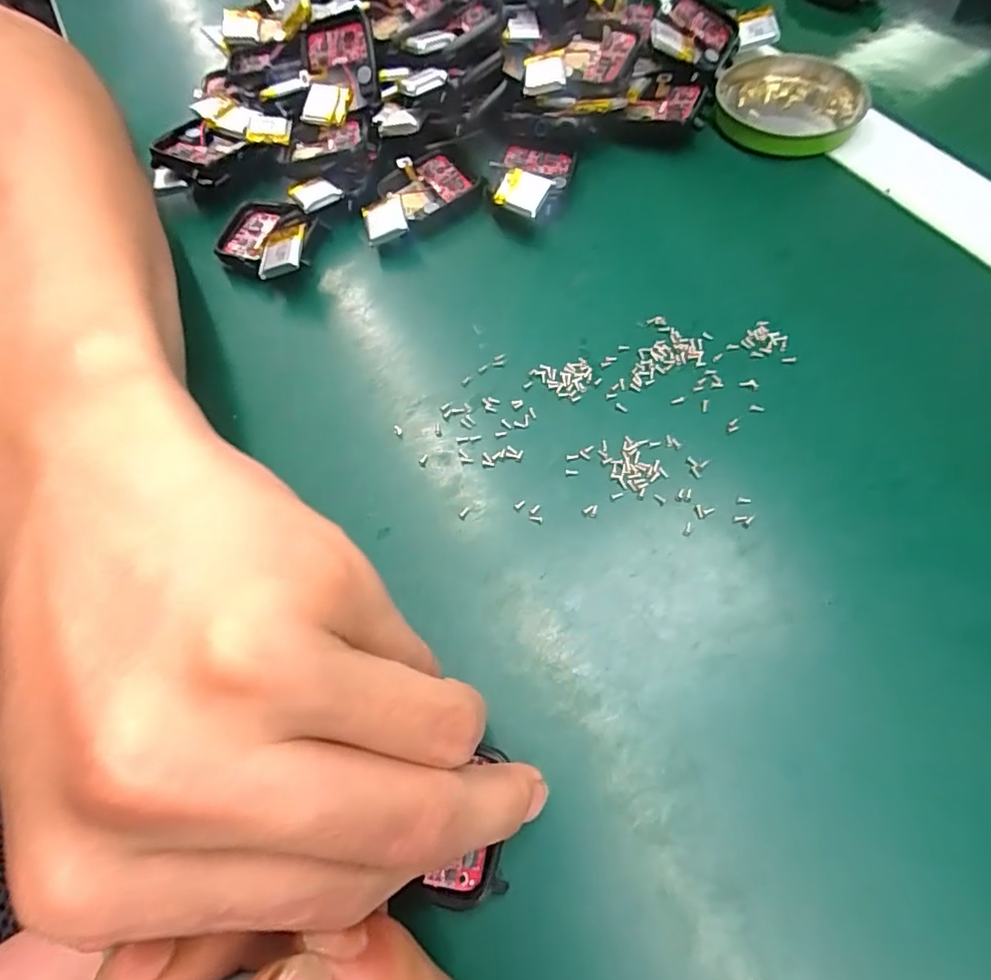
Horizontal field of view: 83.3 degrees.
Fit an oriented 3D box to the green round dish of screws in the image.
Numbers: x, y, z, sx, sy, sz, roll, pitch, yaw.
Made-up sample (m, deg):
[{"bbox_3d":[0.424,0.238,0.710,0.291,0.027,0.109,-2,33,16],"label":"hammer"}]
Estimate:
[{"bbox_3d":[0.140,-0.184,0.266,0.067,0.010,0.063,-2,63,5],"label":"green round dish of screws"}]

